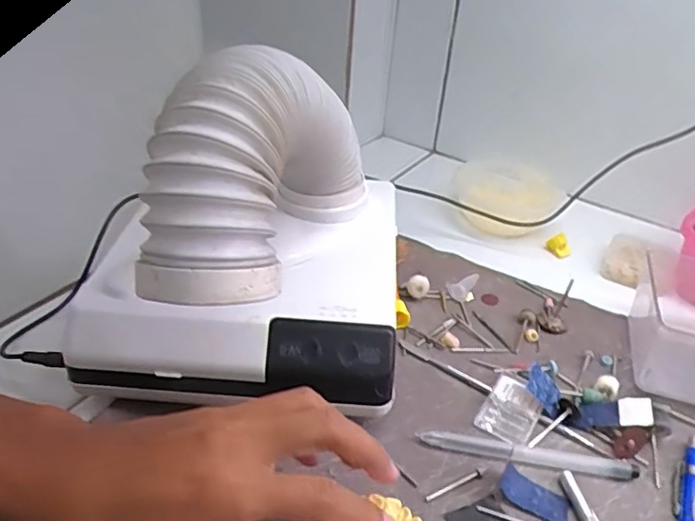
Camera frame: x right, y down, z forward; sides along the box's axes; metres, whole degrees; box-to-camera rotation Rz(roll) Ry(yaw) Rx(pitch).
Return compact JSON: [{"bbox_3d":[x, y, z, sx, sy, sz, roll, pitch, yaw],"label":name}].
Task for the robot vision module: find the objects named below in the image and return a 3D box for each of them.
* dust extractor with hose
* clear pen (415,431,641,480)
[{"bbox_3d":[-0.063,-0.025,0.335,0.192,0.180,0.208,7,35,3],"label":"dust extractor with hose"},{"bbox_3d":[0.108,0.116,0.352,0.127,0.007,0.012,7,36,4],"label":"clear pen"}]

